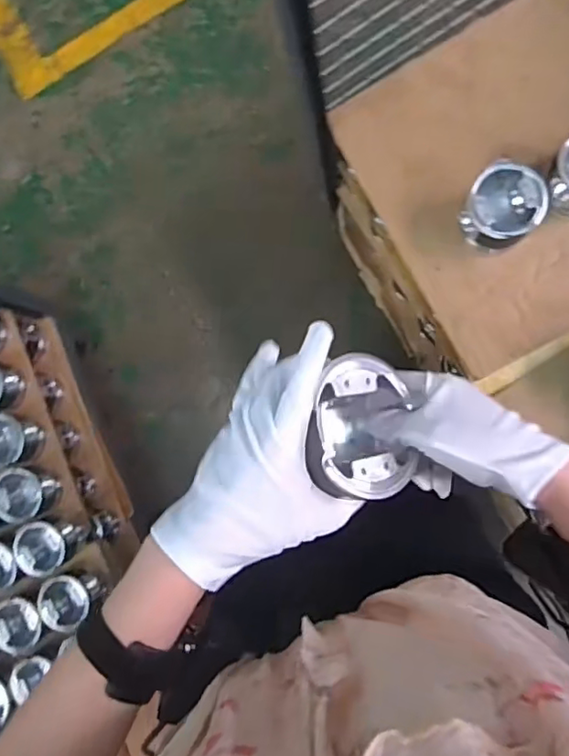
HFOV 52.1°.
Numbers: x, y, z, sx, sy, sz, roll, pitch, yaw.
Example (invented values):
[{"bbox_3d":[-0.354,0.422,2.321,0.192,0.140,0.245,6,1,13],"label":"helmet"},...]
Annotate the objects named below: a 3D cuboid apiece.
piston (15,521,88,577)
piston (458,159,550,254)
[{"bbox_3d":[-0.459,0.322,1.131,0.096,0.085,0.097,0,89,7],"label":"piston"},{"bbox_3d":[0.299,-0.230,0.808,0.098,0.118,0.097,0,89,7],"label":"piston"}]

